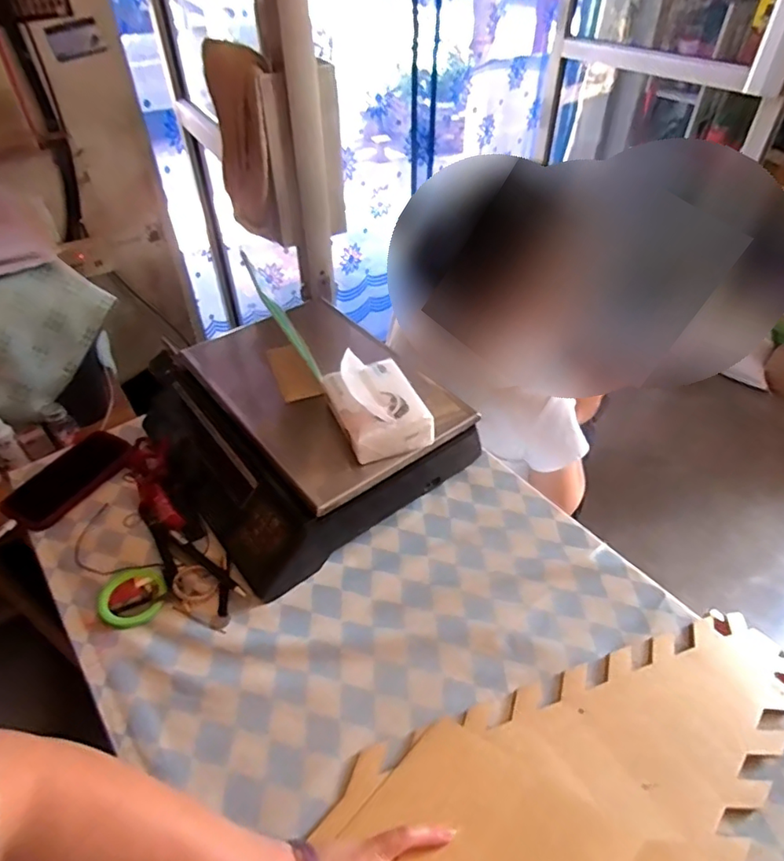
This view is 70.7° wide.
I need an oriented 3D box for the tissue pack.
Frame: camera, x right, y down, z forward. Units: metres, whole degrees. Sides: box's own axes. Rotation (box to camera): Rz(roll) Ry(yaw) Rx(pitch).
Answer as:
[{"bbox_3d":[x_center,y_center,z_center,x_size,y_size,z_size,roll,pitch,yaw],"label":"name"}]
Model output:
[{"bbox_3d":[-0.018,-0.031,0.622,0.093,0.057,0.117,-18,47,-17],"label":"tissue pack"}]

